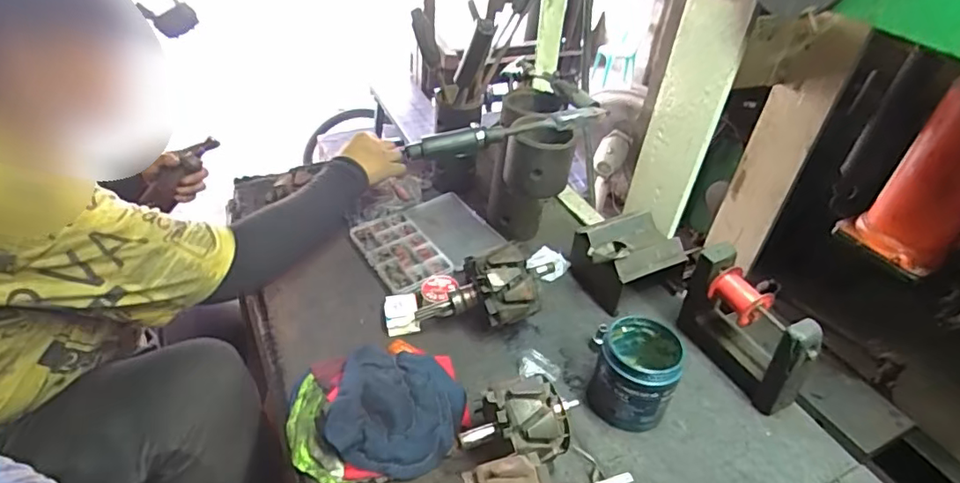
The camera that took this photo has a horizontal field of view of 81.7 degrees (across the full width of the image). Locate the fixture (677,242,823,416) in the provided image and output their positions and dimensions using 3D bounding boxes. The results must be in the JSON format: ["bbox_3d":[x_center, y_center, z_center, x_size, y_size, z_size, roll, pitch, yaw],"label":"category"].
[{"bbox_3d":[0.317,0.110,0.681,0.047,0.144,0.171,-13,42,-24],"label":"fixture"}]

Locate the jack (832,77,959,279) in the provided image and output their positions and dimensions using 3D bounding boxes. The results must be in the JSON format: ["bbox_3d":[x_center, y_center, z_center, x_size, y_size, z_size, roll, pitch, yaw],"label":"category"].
[{"bbox_3d":[0.604,-0.089,0.724,0.118,0.237,0.130,-26,48,-35],"label":"jack"}]

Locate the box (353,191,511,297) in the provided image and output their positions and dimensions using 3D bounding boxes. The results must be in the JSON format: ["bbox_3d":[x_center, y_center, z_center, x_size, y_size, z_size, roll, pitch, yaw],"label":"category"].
[{"bbox_3d":[-0.080,0.004,0.883,0.200,0.042,0.173,-21,46,-31],"label":"box"}]

